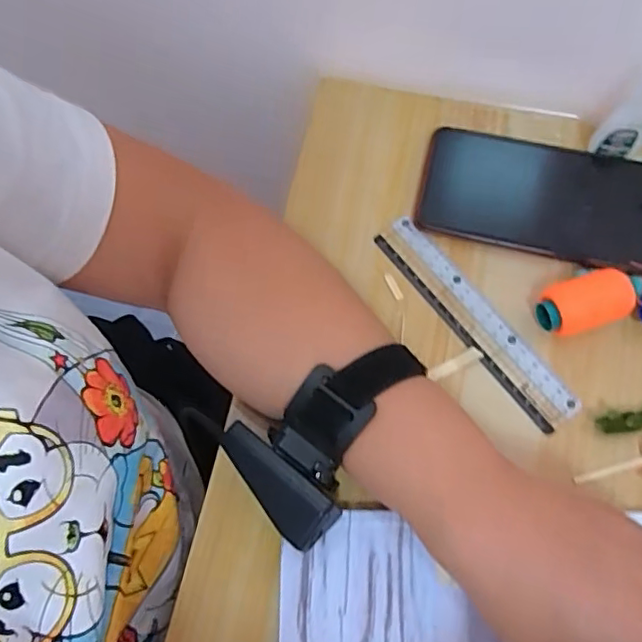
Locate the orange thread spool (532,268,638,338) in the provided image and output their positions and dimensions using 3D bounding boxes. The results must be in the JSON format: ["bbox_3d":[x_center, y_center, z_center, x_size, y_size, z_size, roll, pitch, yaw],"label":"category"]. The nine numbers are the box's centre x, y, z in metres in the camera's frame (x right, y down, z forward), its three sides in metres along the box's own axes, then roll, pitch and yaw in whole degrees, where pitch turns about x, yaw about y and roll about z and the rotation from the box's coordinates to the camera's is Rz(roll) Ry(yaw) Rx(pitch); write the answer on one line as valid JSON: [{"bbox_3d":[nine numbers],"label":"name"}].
[{"bbox_3d":[0.154,-0.009,0.334,0.051,0.027,0.030,-17,72,-3],"label":"orange thread spool"}]

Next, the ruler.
[{"bbox_3d":[0.094,-0.002,0.347,0.028,0.005,0.155,-37,74,-9],"label":"ruler"}]

